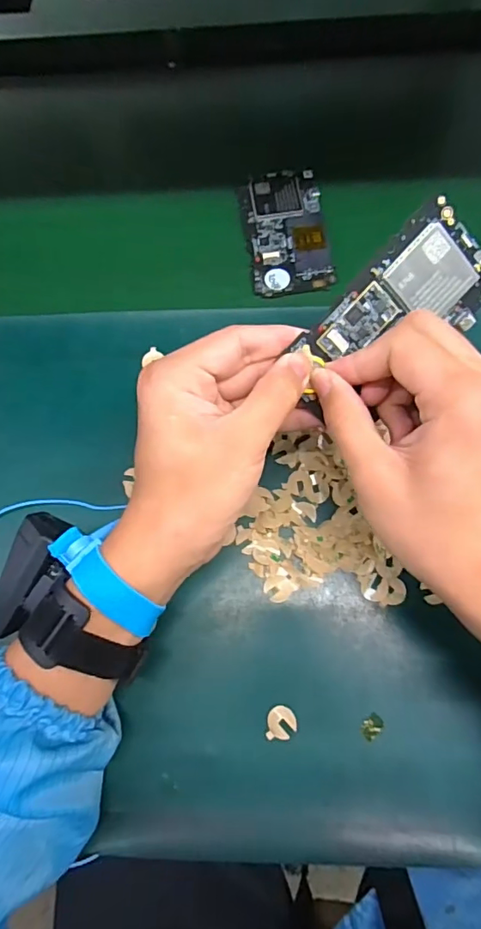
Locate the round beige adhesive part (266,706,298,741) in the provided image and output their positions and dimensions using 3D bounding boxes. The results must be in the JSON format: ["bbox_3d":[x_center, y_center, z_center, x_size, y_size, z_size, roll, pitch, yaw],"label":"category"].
[{"bbox_3d":[0.025,0.155,0.300,0.017,0.004,0.018,-1,70,3],"label":"round beige adhesive part"}]

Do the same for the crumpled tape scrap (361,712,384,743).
[{"bbox_3d":[0.079,0.157,0.298,0.015,0.004,0.011,-42,73,-11],"label":"crumpled tape scrap"}]

